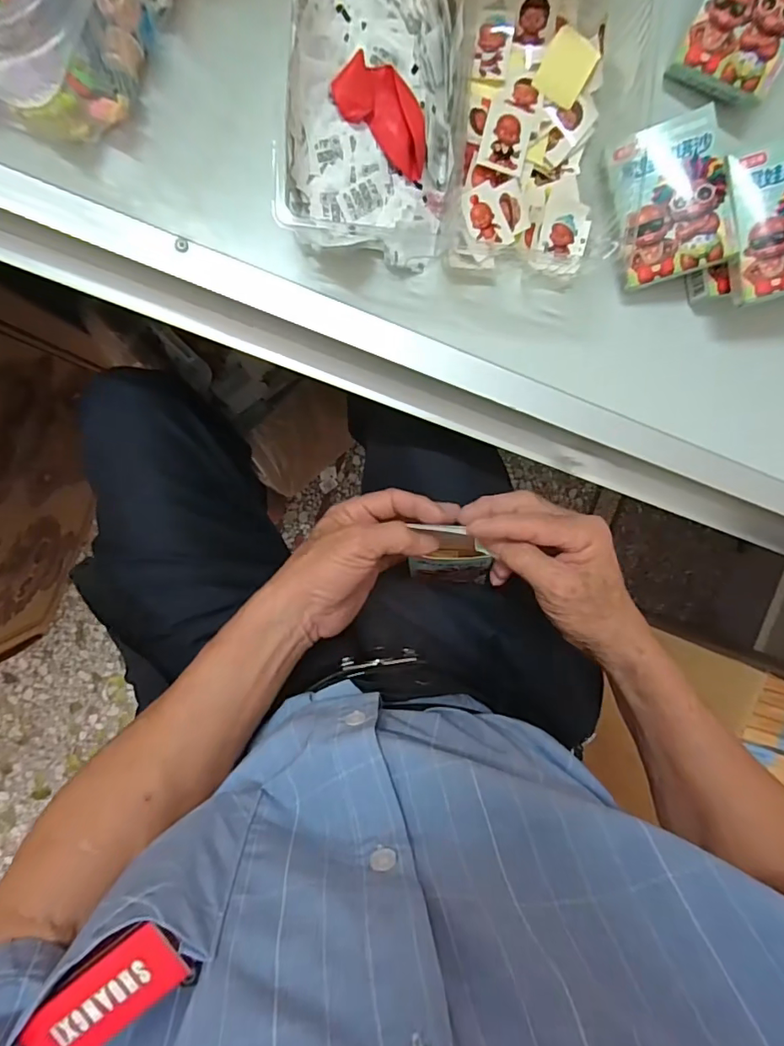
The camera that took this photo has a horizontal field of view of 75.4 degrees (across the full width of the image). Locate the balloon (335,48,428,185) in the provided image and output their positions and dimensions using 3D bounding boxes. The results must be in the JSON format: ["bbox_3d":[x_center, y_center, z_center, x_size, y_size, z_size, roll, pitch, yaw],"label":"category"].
[{"bbox_3d":[0.000,-0.239,0.295,0.062,0.021,0.036,32,91,-10],"label":"balloon"}]

